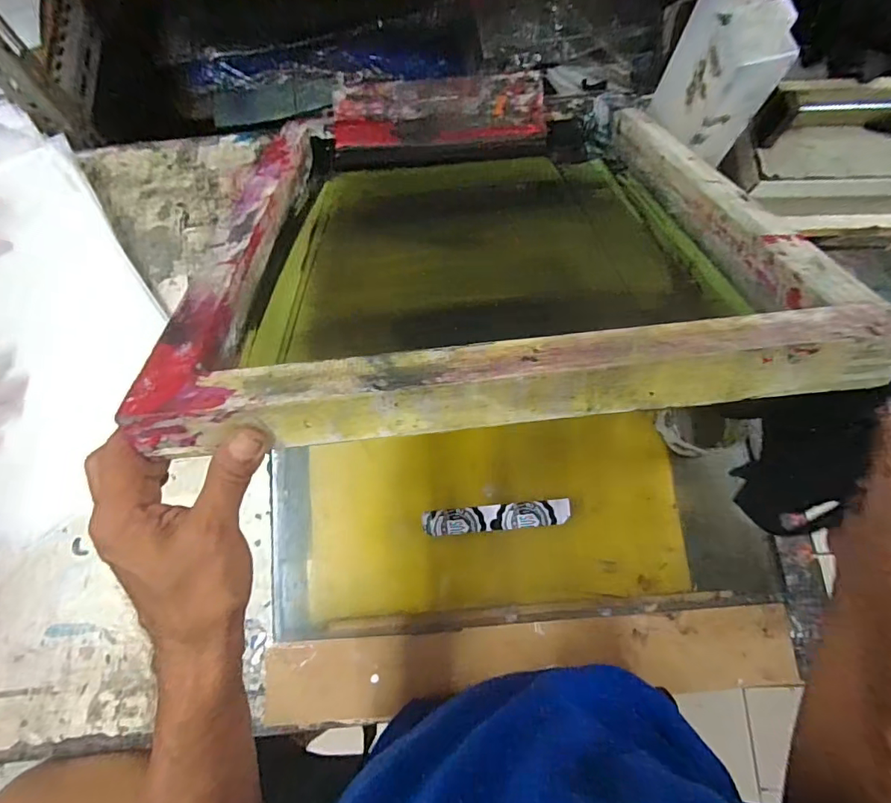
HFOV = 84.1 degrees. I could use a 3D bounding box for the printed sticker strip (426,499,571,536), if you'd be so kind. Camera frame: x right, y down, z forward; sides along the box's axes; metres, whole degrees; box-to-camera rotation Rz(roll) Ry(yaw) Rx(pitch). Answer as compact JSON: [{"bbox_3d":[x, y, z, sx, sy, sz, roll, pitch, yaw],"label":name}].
[{"bbox_3d":[0.056,0.127,0.539,0.157,0.010,0.028,-5,76,-1],"label":"printed sticker strip"}]

